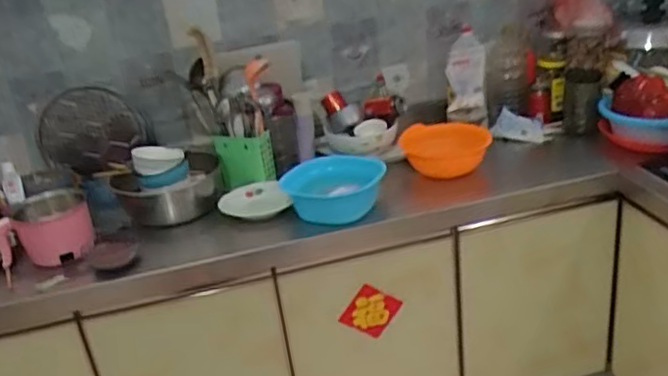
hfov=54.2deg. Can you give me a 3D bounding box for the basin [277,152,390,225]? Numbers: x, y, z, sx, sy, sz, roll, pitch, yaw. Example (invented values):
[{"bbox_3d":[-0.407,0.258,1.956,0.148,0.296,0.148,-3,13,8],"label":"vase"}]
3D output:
[{"bbox_3d":[0.003,0.003,1.602,0.234,0.093,0.221,-7,24,3],"label":"basin"}]

